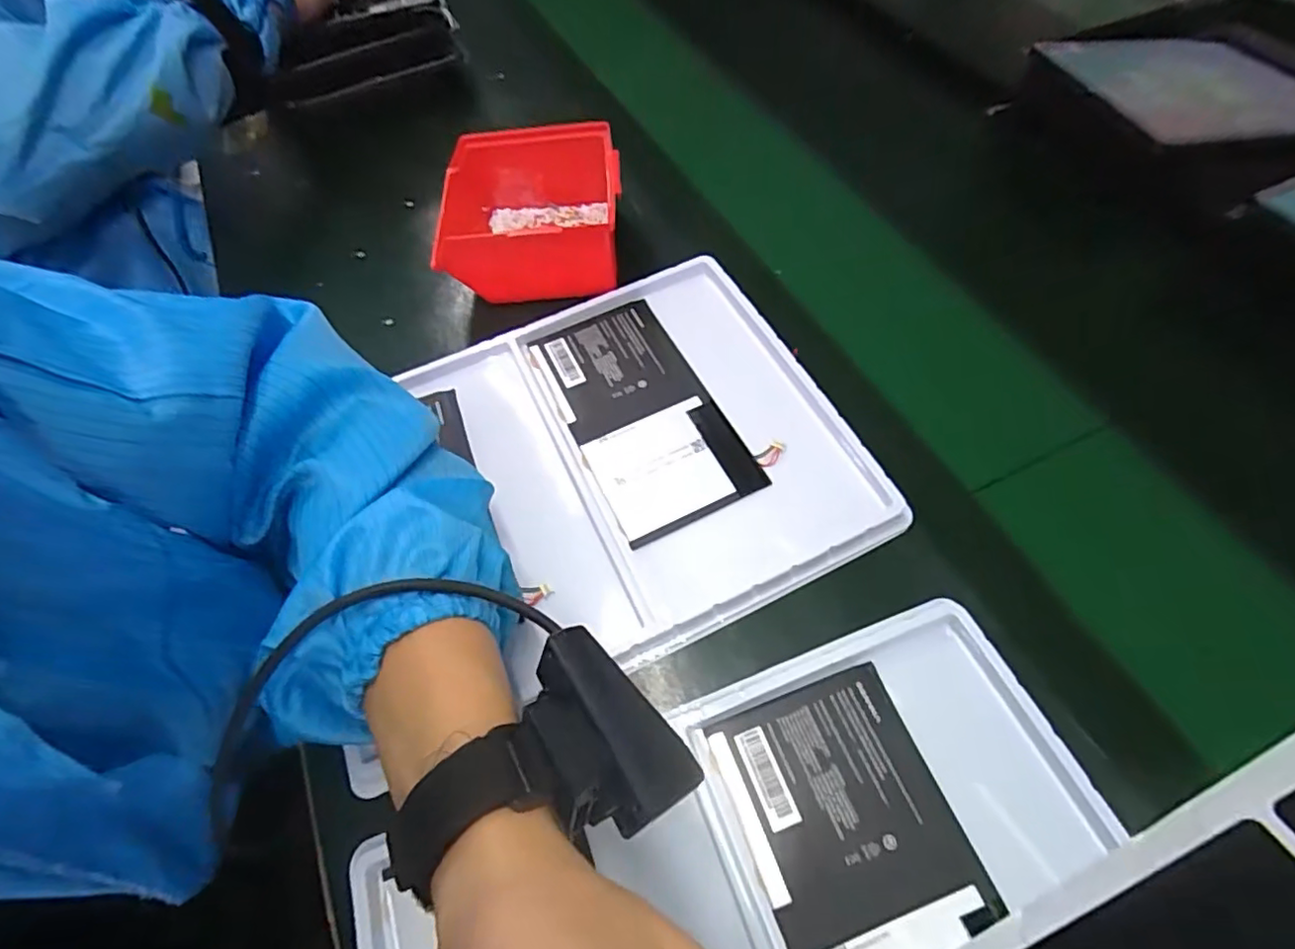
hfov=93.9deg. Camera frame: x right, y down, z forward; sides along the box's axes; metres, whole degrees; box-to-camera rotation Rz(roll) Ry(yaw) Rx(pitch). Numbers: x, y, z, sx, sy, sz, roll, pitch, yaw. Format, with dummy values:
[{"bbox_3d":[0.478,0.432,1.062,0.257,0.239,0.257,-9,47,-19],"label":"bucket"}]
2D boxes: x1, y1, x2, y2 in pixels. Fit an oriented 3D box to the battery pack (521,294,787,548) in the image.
[{"bbox_3d":[-0.004,-0.042,0.394,0.097,0.008,0.169,-27,63,-11],"label":"battery pack"}]

